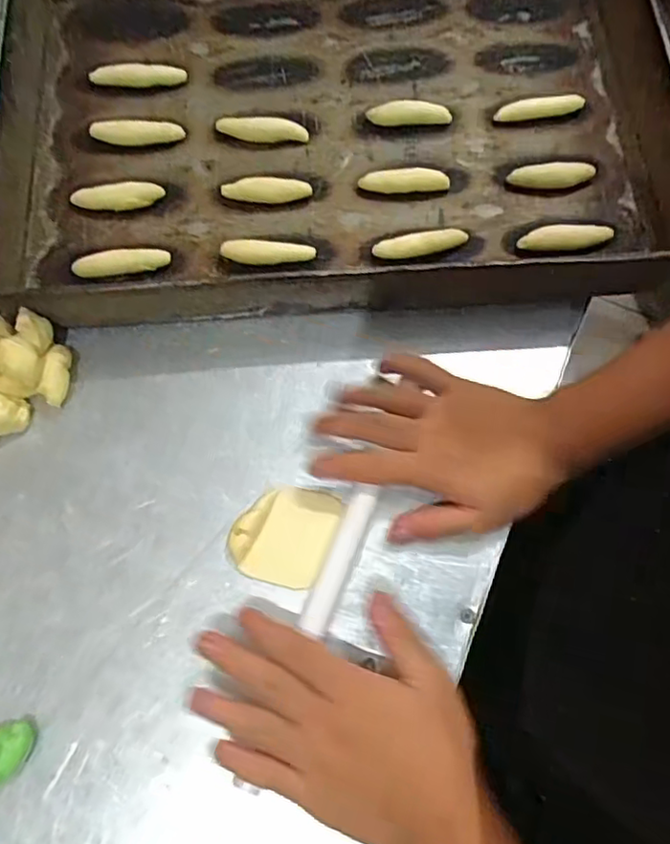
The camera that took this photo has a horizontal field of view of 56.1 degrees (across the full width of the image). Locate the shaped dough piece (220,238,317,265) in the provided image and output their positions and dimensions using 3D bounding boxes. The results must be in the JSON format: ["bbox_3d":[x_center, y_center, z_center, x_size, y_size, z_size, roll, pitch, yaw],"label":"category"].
[{"bbox_3d":[-0.050,-0.128,0.474,0.069,0.012,0.020,2,71,-2],"label":"shaped dough piece"}]

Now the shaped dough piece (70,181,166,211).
[{"bbox_3d":[-0.168,-0.175,0.485,0.070,0.013,0.017,-4,71,-4],"label":"shaped dough piece"}]

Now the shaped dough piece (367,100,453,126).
[{"bbox_3d":[0.061,-0.253,0.514,0.067,0.017,0.014,1,71,-2],"label":"shaped dough piece"}]

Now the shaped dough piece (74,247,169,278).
[{"bbox_3d":[-0.159,-0.118,0.469,0.071,0.015,0.017,-8,71,-5],"label":"shaped dough piece"}]

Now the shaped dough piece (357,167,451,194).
[{"bbox_3d":[0.055,-0.192,0.498,0.069,0.011,0.019,-2,71,-3],"label":"shaped dough piece"}]

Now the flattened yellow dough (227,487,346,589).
[{"bbox_3d":[-0.033,0.072,0.411,0.061,0.014,0.065,22,71,5],"label":"flattened yellow dough"}]

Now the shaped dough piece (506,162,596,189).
[{"bbox_3d":[0.172,-0.197,0.500,0.066,0.011,0.018,-3,71,-3],"label":"shaped dough piece"}]

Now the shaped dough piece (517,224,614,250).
[{"bbox_3d":[0.177,-0.142,0.483,0.071,0.014,0.016,-7,71,-5],"label":"shaped dough piece"}]

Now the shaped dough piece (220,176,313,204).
[{"bbox_3d":[-0.053,-0.182,0.491,0.069,0.012,0.015,3,71,-2],"label":"shaped dough piece"}]

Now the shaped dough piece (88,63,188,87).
[{"bbox_3d":[-0.164,-0.291,0.525,0.077,0.011,0.021,-6,71,-5],"label":"shaped dough piece"}]

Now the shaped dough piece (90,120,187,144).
[{"bbox_3d":[-0.159,-0.233,0.507,0.073,0.009,0.021,-2,71,-3],"label":"shaped dough piece"}]

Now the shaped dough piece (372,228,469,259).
[{"bbox_3d":[0.066,-0.136,0.480,0.072,0.010,0.019,-9,71,-6],"label":"shaped dough piece"}]

